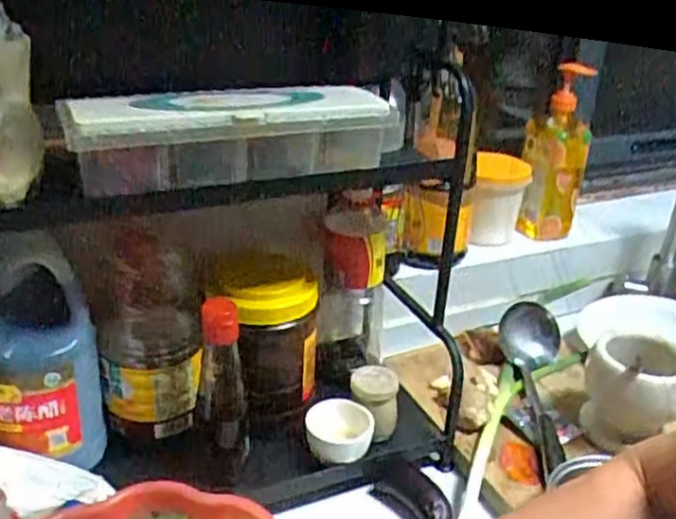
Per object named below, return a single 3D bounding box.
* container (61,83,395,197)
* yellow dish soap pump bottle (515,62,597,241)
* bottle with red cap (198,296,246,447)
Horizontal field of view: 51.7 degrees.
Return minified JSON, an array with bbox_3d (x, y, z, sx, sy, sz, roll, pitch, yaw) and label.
[{"bbox_3d":[-0.084,-0.109,0.606,0.281,0.067,0.095,-8,28,-21],"label":"container"},{"bbox_3d":[0.328,-0.158,1.055,0.093,0.262,0.098,11,27,15],"label":"yellow dish soap pump bottle"},{"bbox_3d":[-0.117,0.114,0.694,0.043,0.159,0.044,-3,27,-12],"label":"bottle with red cap"}]

